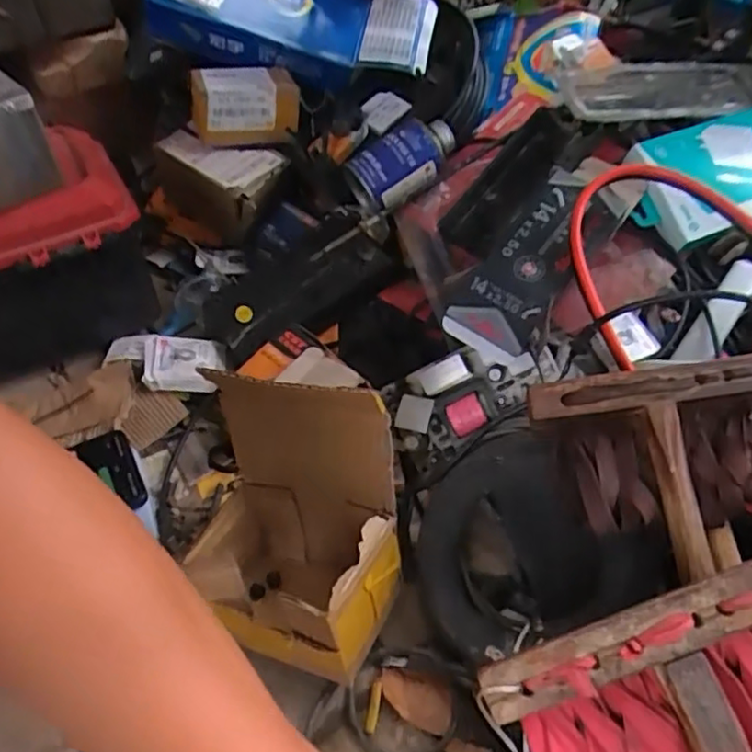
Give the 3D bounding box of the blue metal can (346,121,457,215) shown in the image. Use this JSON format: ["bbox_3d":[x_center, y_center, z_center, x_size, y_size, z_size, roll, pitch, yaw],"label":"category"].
[{"bbox_3d":[0.029,-0.228,0.710,0.115,0.068,0.068,-38,96,-6],"label":"blue metal can"}]

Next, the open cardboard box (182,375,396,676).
[{"bbox_3d":[-0.060,0.112,0.463,0.141,0.177,0.123,12,49,12],"label":"open cardboard box"}]

